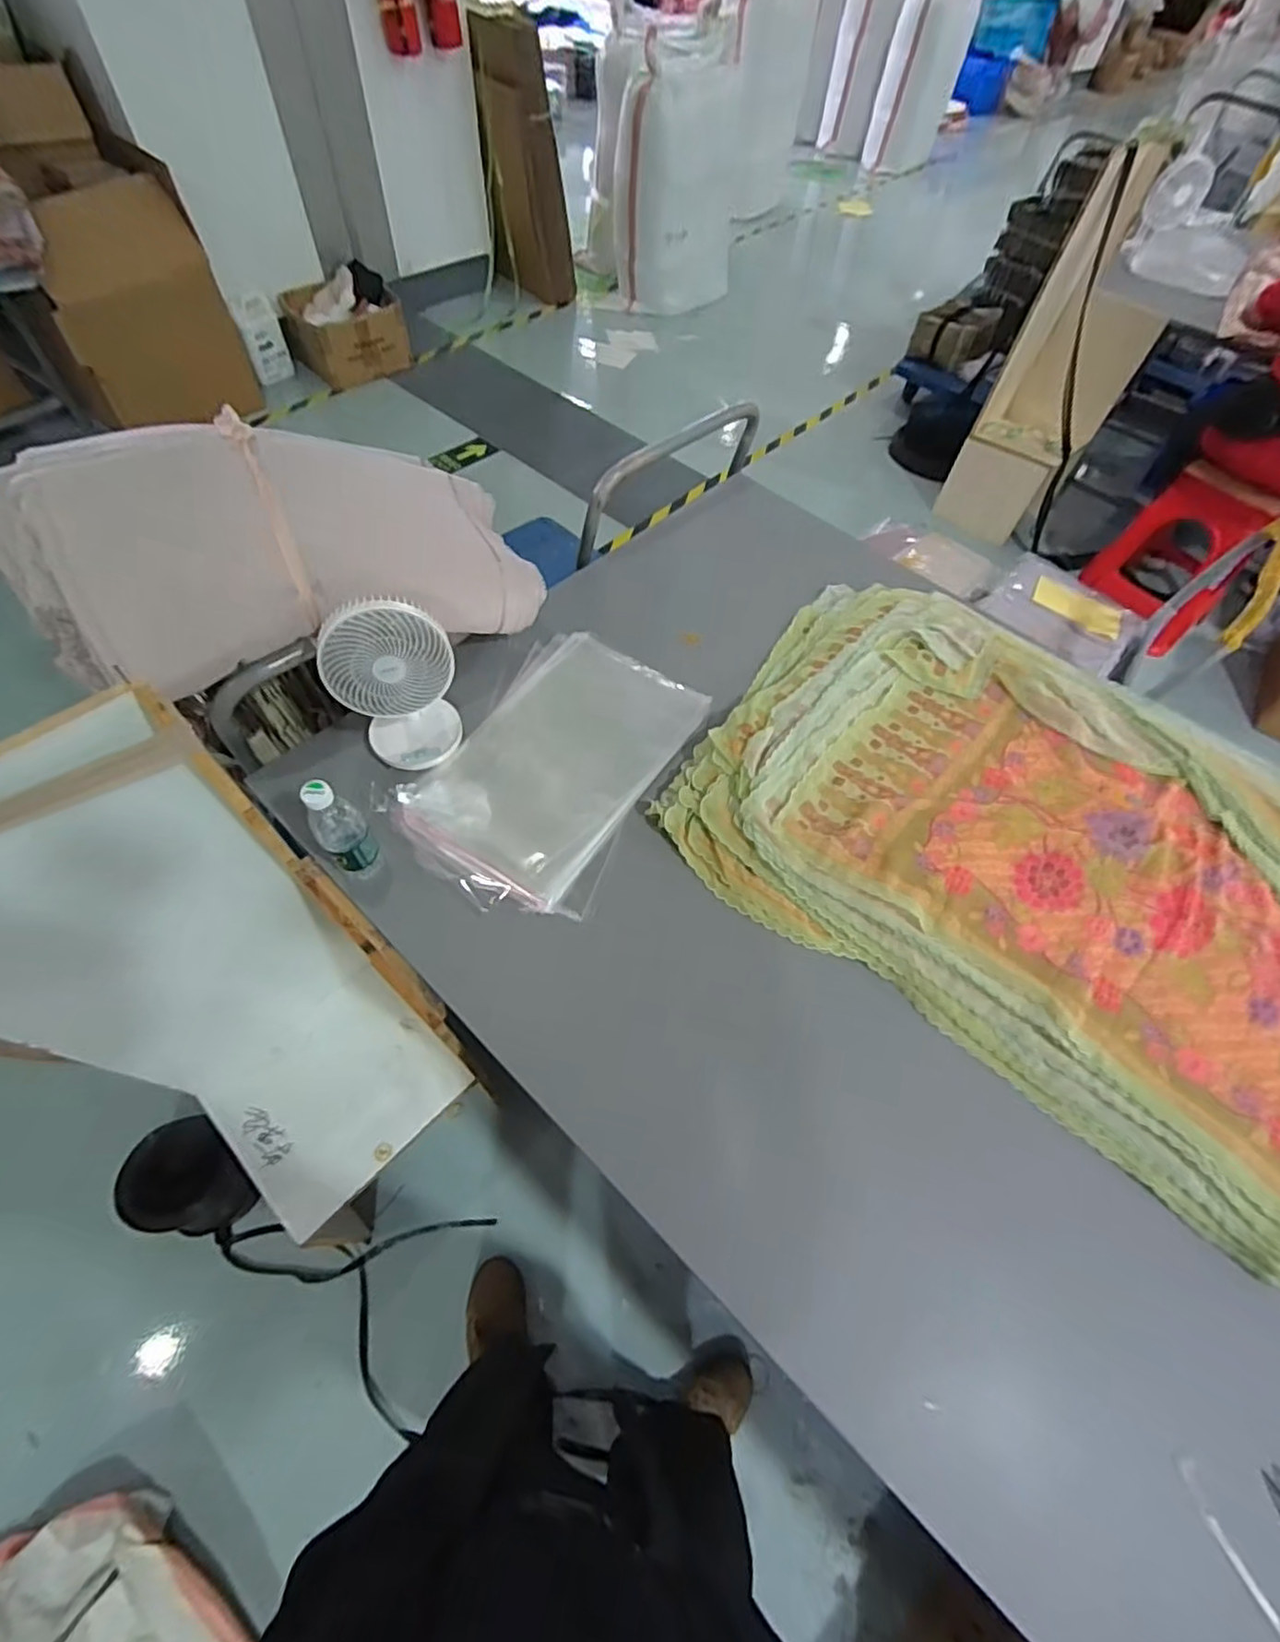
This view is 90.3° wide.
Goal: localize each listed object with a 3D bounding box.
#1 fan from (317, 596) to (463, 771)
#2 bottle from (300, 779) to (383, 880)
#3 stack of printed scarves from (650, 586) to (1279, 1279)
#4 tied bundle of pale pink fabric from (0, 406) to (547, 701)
[{"bbox_3d":[-0.331,-0.182,0.870,0.154,0.264,0.108,-23,64,-16],"label":"fan"},{"bbox_3d":[-0.377,0.013,0.803,0.061,0.168,0.052,-36,68,-22],"label":"bottle"},{"bbox_3d":[0.581,0.026,0.941,0.962,0.091,0.696,36,63,16],"label":"stack of printed scarves"},{"bbox_3d":[-0.480,-0.370,0.873,0.659,0.204,0.294,-13,61,-25],"label":"tied bundle of pale pink fabric"}]

